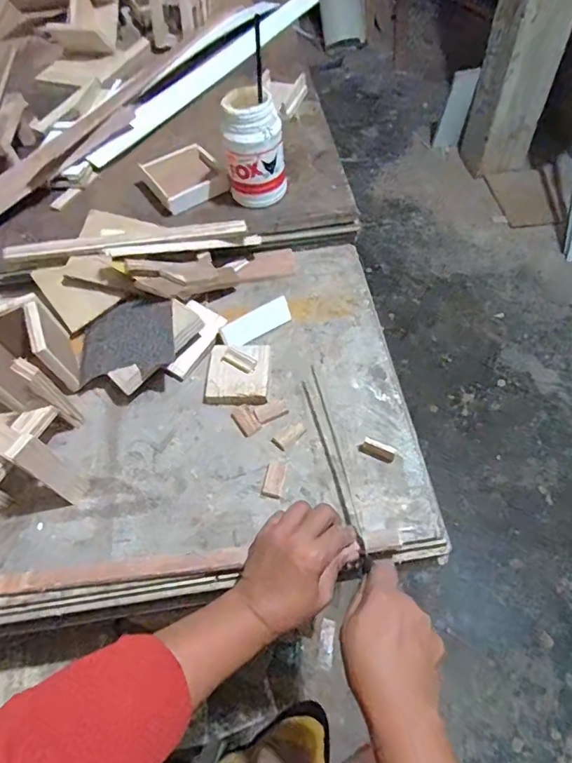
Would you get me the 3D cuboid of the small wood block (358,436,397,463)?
[{"bbox_3d":[0.100,0.073,0.534,0.038,0.014,0.016,22,61,17],"label":"small wood block"}]

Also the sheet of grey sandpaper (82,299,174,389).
[{"bbox_3d":[-0.194,-0.057,0.612,0.136,0.016,0.111,-12,56,20],"label":"sheet of grey sandpaper"}]

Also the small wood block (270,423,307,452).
[{"bbox_3d":[0.004,0.061,0.554,0.040,0.004,0.020,-38,62,-19],"label":"small wood block"}]

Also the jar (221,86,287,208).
[{"bbox_3d":[-0.040,-0.306,0.660,0.073,0.135,0.071,17,60,14],"label":"jar"}]

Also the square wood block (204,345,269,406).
[{"bbox_3d":[-0.057,-0.010,0.593,0.075,0.016,0.080,2,57,6],"label":"square wood block"}]

